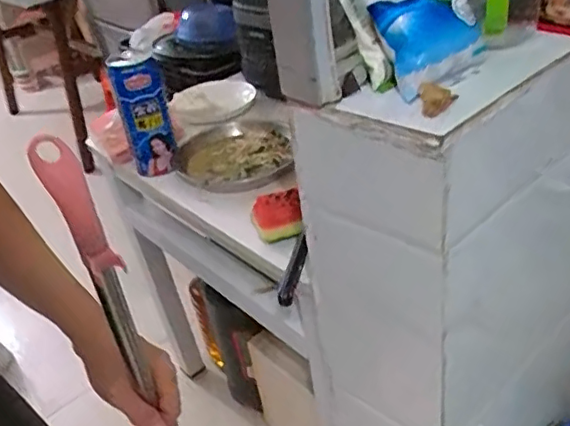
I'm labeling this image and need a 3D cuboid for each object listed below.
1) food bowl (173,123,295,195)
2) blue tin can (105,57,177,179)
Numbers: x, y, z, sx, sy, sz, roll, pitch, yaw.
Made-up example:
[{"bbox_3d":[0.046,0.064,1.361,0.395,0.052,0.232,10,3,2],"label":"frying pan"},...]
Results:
[{"bbox_3d":[-0.098,-0.090,0.994,0.212,0.045,0.180,7,37,21],"label":"food bowl"},{"bbox_3d":[-0.228,-0.155,0.967,0.079,0.185,0.075,-14,34,-9],"label":"blue tin can"}]

